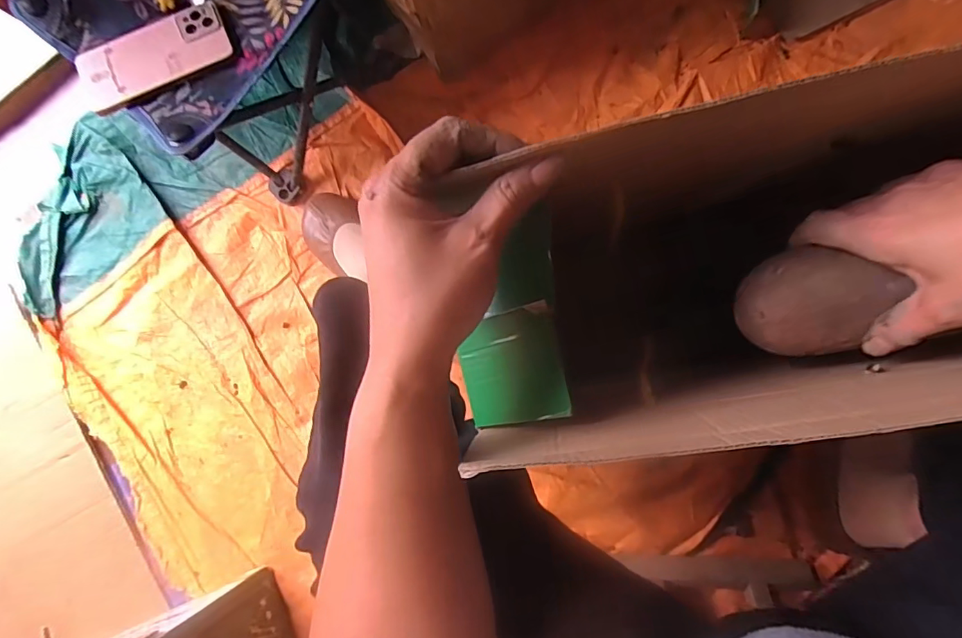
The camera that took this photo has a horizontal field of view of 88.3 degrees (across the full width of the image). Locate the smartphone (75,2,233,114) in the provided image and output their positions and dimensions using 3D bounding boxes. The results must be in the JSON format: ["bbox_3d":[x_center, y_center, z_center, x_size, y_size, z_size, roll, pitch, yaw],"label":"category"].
[{"bbox_3d":[-0.345,-0.279,0.526,0.156,0.011,0.071,-30,90,-2],"label":"smartphone"}]

